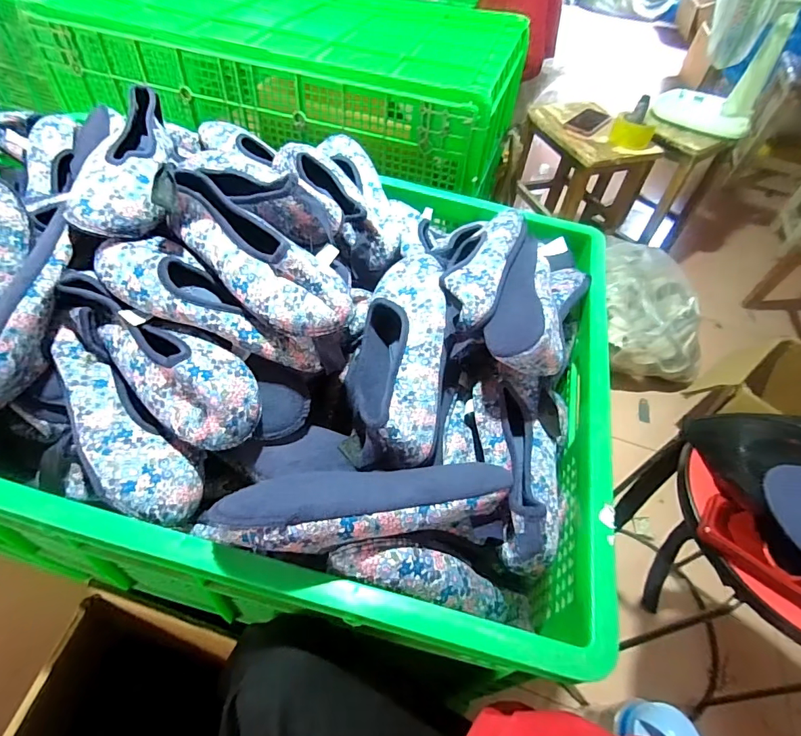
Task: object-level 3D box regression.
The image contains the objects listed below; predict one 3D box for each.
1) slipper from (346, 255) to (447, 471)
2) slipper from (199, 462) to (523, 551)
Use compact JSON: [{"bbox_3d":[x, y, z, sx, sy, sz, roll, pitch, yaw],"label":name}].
[{"bbox_3d":[-0.001,-0.017,0.527,0.103,0.065,0.257,6,66,-2],"label":"slipper"},{"bbox_3d":[-0.022,0.129,0.409,0.275,0.067,0.070,-1,8,-22],"label":"slipper"}]

